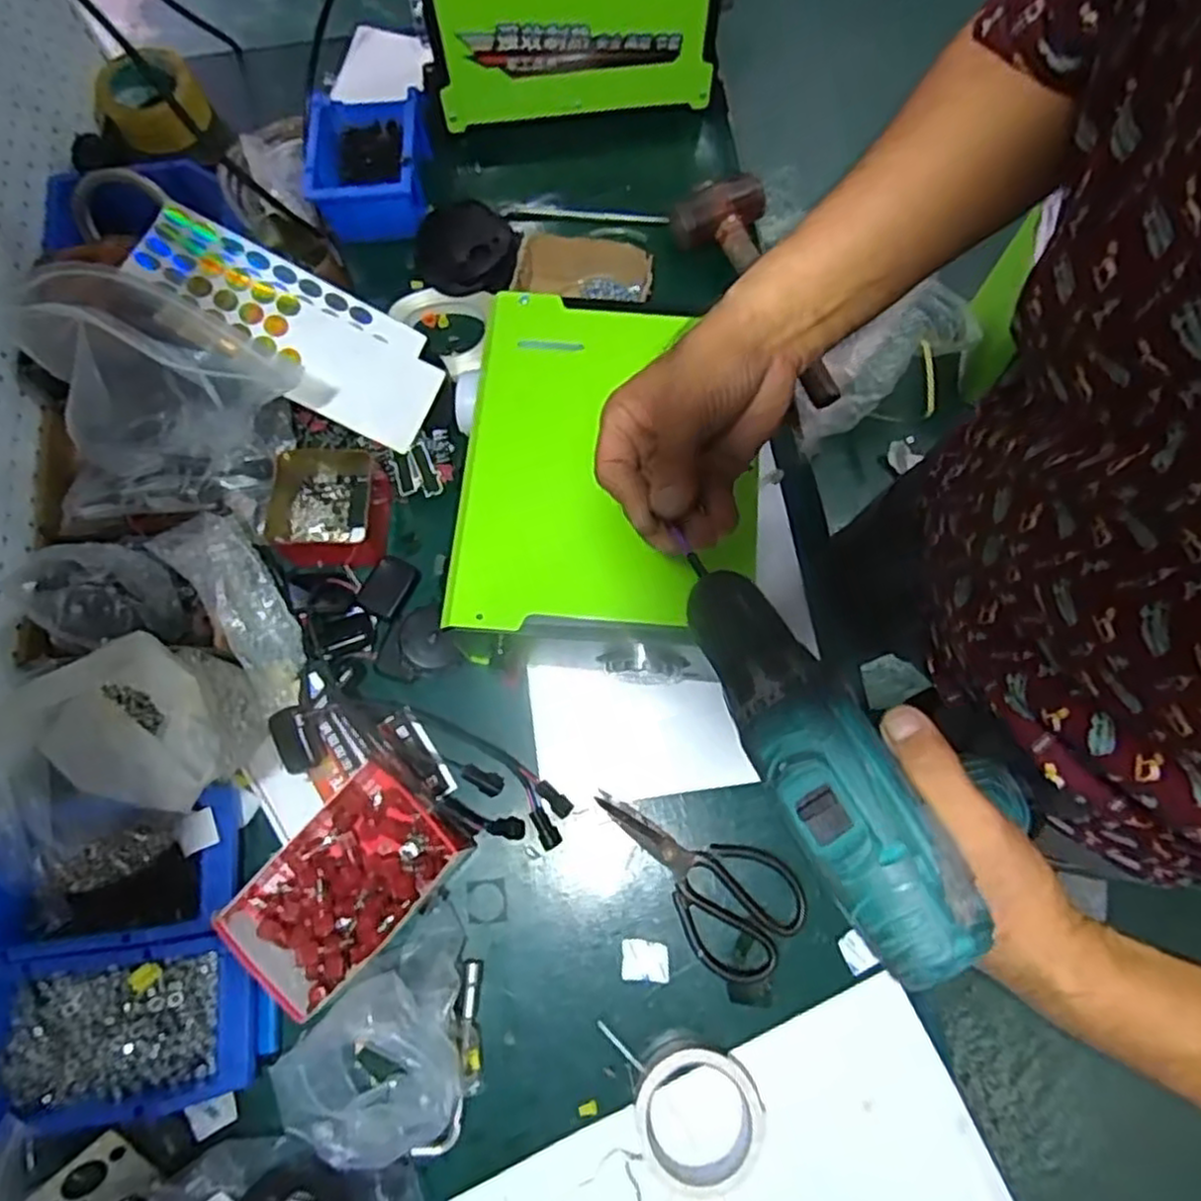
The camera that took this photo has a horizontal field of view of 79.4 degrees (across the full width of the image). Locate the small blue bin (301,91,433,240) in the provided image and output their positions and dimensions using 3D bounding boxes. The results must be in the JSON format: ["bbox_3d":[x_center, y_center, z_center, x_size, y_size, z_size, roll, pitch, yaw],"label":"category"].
[{"bbox_3d":[-0.252,-0.485,0.797,0.117,0.079,0.170,-3,73,0],"label":"small blue bin"}]

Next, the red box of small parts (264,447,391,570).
[{"bbox_3d":[-0.265,-0.088,0.699,0.113,0.046,0.106,-5,73,0],"label":"red box of small parts"}]

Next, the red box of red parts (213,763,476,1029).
[{"bbox_3d":[-0.205,0.230,0.591,0.120,0.044,0.185,41,78,12],"label":"red box of red parts"}]

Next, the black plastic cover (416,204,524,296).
[{"bbox_3d":[-0.145,-0.384,0.791,0.116,0.033,0.119,-3,73,0],"label":"black plastic cover"}]

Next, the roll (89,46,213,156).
[{"bbox_3d":[-0.527,-0.586,0.846,0.112,0.052,0.116,0,73,1],"label":"roll"}]

